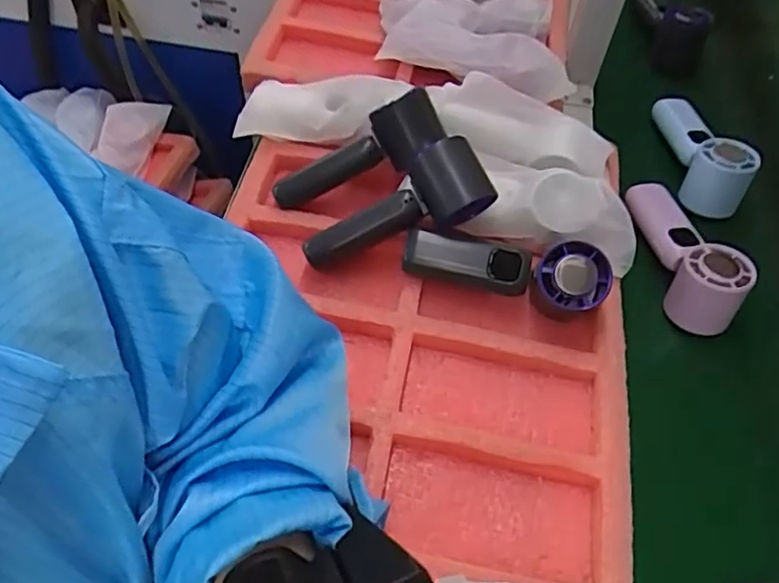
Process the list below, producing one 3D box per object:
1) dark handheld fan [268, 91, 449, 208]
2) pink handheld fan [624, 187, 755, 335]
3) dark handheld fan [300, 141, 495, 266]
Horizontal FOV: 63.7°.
[{"bbox_3d":[-0.027,-0.109,0.533,0.153,0.048,0.065,-26,53,14],"label":"dark handheld fan"},{"bbox_3d":[0.248,-0.034,0.530,0.047,0.050,0.145,-10,54,-10],"label":"pink handheld fan"},{"bbox_3d":[0.003,-0.061,0.494,0.154,0.061,0.050,-28,56,5],"label":"dark handheld fan"}]

